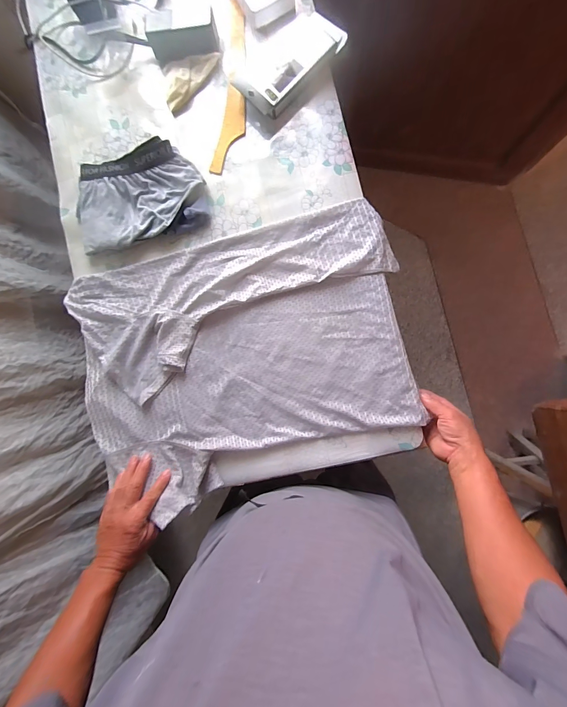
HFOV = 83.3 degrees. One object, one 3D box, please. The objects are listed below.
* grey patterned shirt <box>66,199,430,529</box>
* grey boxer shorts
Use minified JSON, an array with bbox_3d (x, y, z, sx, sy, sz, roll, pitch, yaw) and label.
[{"bbox_3d":[-0.077,0.004,0.594,0.603,0.024,0.432,-15,84,3],"label":"grey patterned shirt"},{"bbox_3d":[-0.286,-0.304,0.621,0.259,0.037,0.182,-21,85,4],"label":"grey boxer shorts"}]

